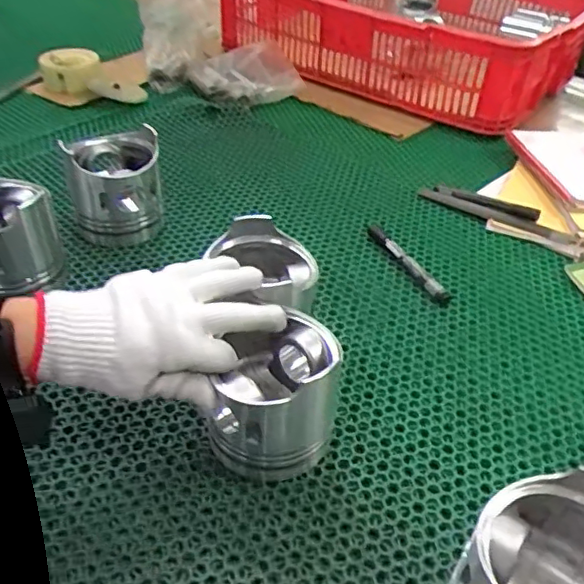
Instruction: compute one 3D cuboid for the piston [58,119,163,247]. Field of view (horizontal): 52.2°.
[{"bbox_3d":[-0.197,-0.119,0.681,0.093,0.098,0.093,-5,40,-10],"label":"piston"}]

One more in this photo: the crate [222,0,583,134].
[{"bbox_3d":[0.202,-0.496,1.116,0.645,0.152,0.436,23,47,23],"label":"crate"}]

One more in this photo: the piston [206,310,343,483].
[{"bbox_3d":[-0.013,0.073,0.463,0.088,0.106,0.100,7,42,6],"label":"piston"}]

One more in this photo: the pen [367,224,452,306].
[{"bbox_3d":[0.130,-0.037,0.678,0.018,0.013,0.146,-19,46,-21],"label":"pen"}]

